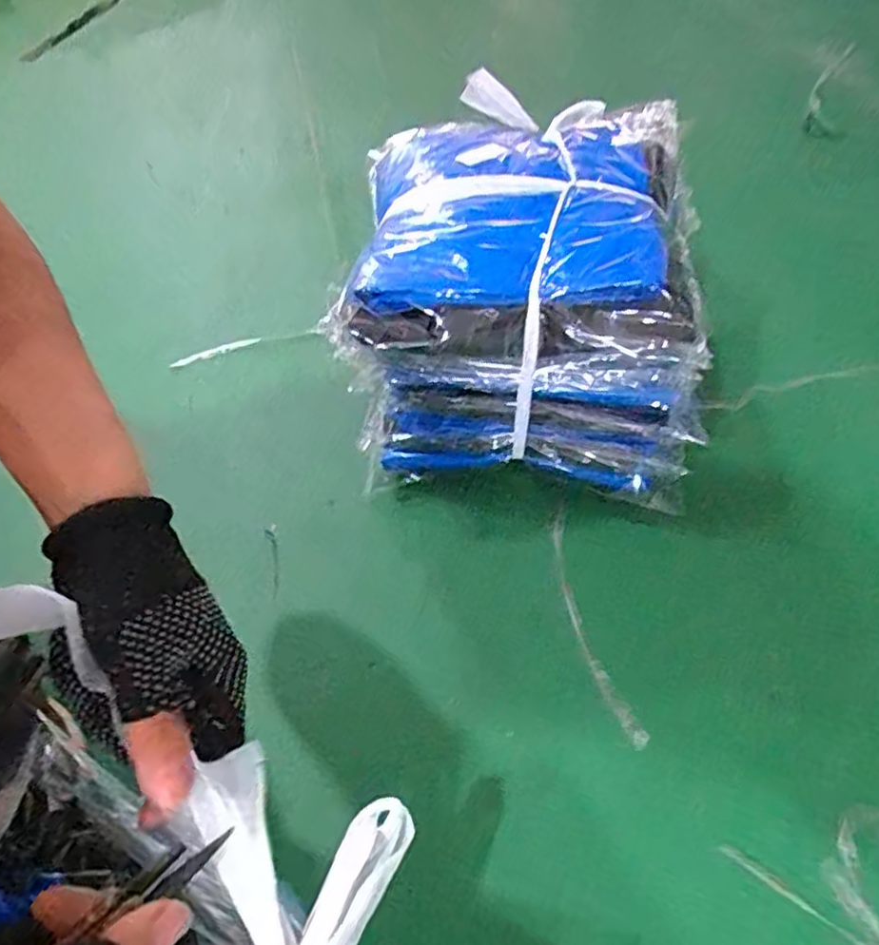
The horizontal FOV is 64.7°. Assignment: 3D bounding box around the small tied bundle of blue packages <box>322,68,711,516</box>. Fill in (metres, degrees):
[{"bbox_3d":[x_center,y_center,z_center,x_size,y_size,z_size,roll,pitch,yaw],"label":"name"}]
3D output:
[{"bbox_3d":[0.076,-0.166,0.637,0.275,0.203,0.337,2,52,7],"label":"small tied bundle of blue packages"}]

